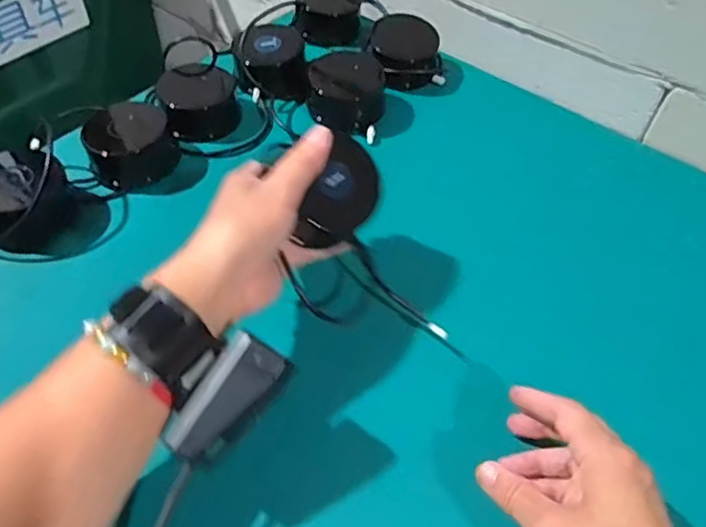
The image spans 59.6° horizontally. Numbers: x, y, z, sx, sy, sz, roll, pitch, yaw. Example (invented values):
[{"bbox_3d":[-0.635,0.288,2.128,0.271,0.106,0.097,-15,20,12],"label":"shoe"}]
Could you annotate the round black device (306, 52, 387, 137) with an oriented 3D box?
[{"bbox_3d":[-0.006,-0.159,0.572,0.066,0.050,0.066,1,51,-2],"label":"round black device"}]

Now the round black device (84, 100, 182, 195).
[{"bbox_3d":[-0.180,-0.098,0.510,0.050,0.058,0.059,27,55,18],"label":"round black device"}]

